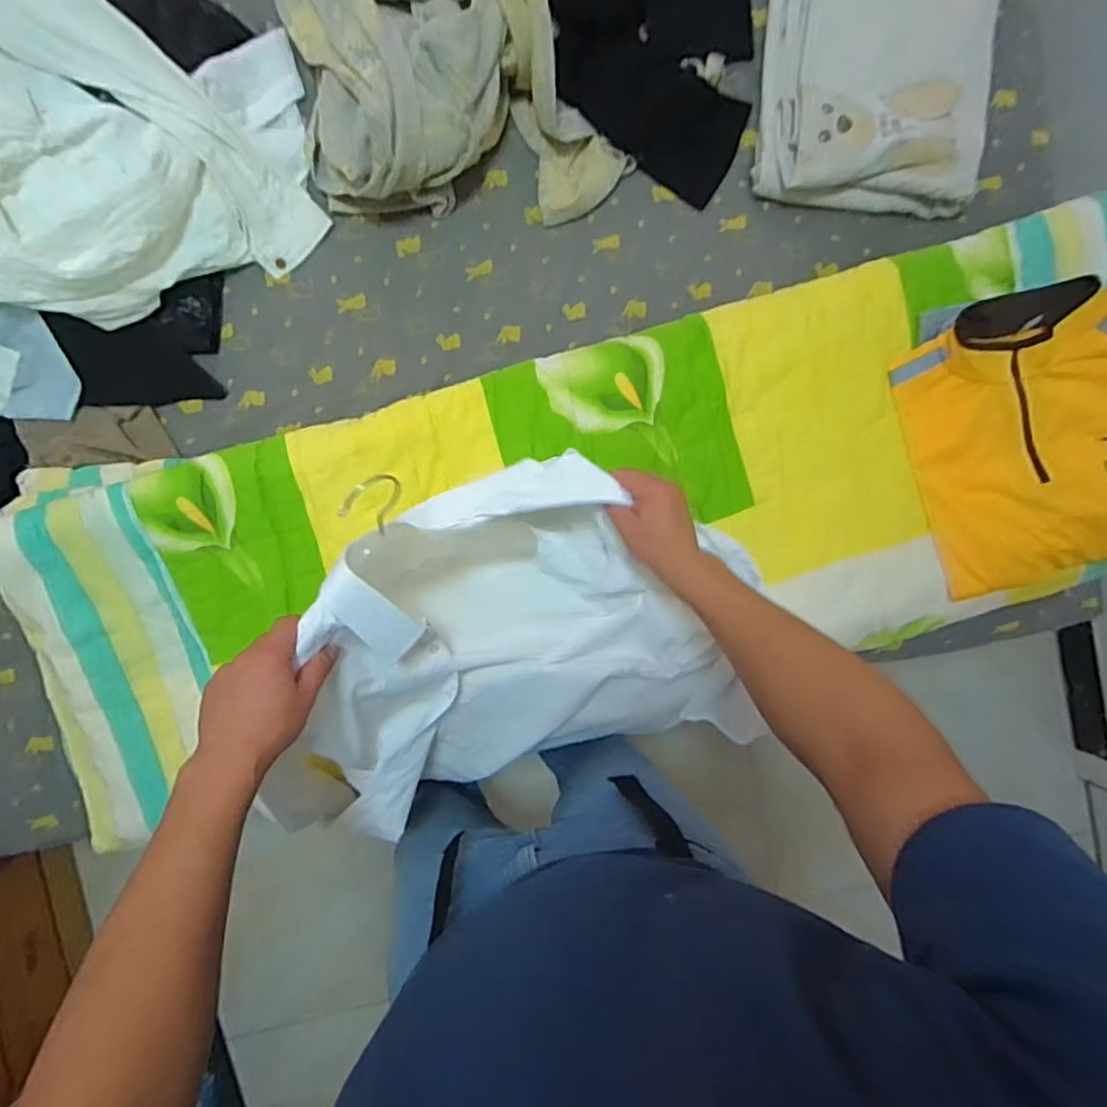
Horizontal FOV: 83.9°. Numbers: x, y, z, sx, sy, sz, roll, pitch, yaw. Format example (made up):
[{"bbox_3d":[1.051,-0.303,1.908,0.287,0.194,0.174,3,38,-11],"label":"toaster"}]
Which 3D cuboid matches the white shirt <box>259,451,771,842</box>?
[{"bbox_3d":[-0.060,0.109,0.689,0.598,0.261,0.369,-15,93,-3],"label":"white shirt"}]

